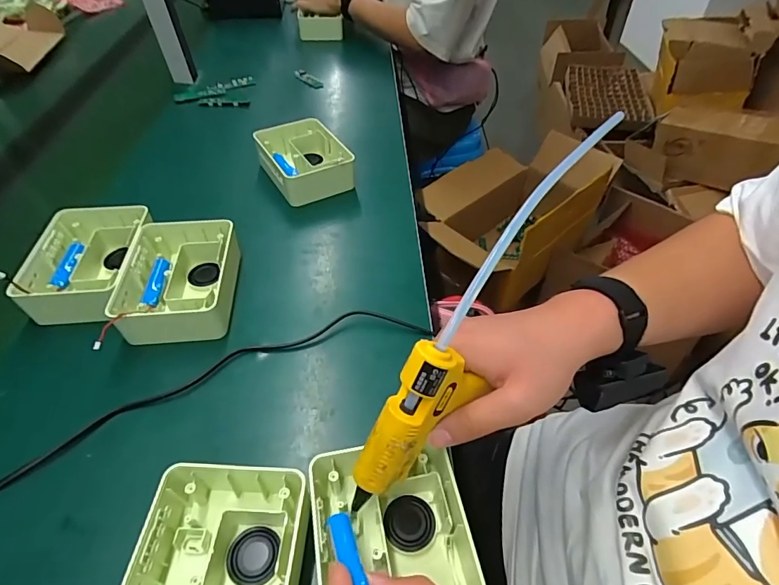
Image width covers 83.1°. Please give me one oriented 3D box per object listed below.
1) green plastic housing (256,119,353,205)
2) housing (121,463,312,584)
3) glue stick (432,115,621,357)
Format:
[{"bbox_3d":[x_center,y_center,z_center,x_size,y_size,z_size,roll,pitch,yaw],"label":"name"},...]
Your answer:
[{"bbox_3d":[-0.125,-0.193,0.650,0.109,0.058,0.141,-23,52,-18],"label":"green plastic housing"},{"bbox_3d":[-0.116,0.193,0.297,0.105,0.046,0.146,2,48,4],"label":"housing"},{"bbox_3d":[0.108,-0.064,0.314,0.008,0.032,0.254,31,69,26],"label":"glue stick"}]

